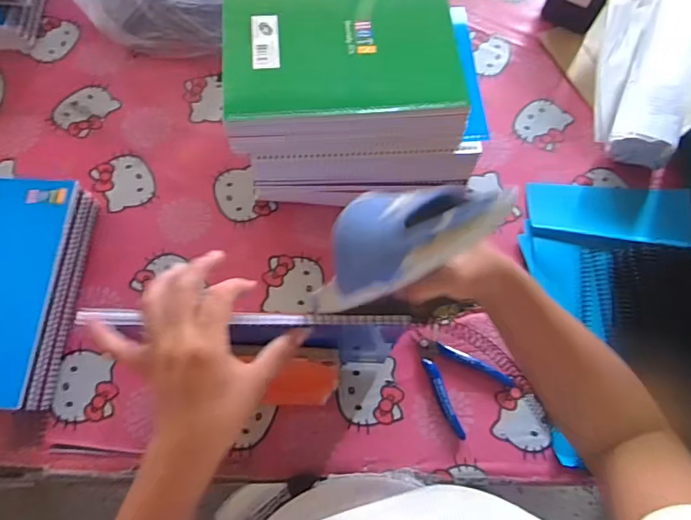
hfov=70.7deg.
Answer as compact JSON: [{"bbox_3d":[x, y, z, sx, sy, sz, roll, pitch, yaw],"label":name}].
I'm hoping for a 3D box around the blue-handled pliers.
[{"bbox_3d":[0.123,0.132,0.553,0.089,0.012,0.103,-42,75,-16],"label":"blue-handled pliers"}]

